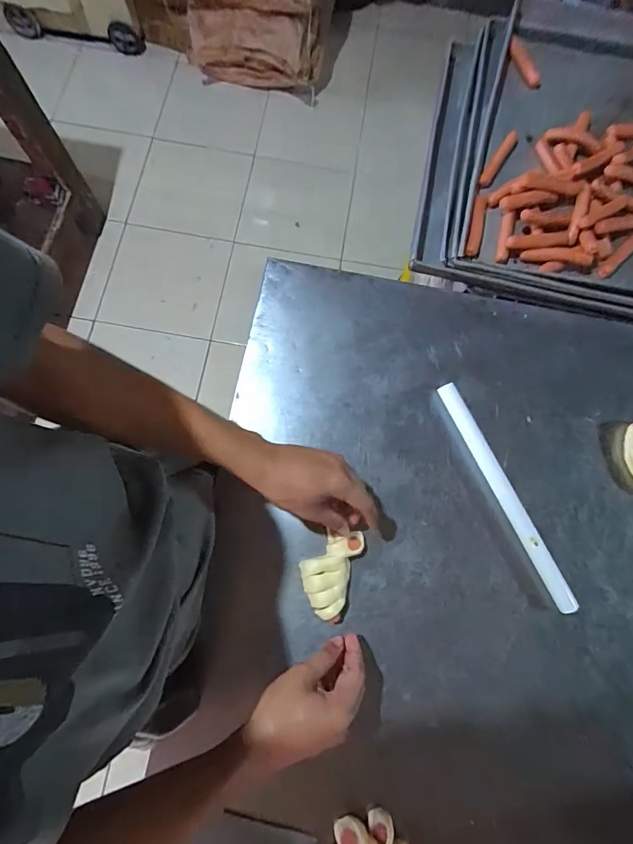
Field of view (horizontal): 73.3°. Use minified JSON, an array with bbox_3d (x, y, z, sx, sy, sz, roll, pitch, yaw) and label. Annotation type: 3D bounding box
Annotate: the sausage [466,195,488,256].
[{"bbox_3d":[0.228,-0.276,0.608,0.019,0.022,0.098,14,75,2],"label":"sausage"}]

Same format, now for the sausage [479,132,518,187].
[{"bbox_3d":[0.268,-0.386,0.622,0.017,0.012,0.099,32,77,6],"label":"sausage"}]

